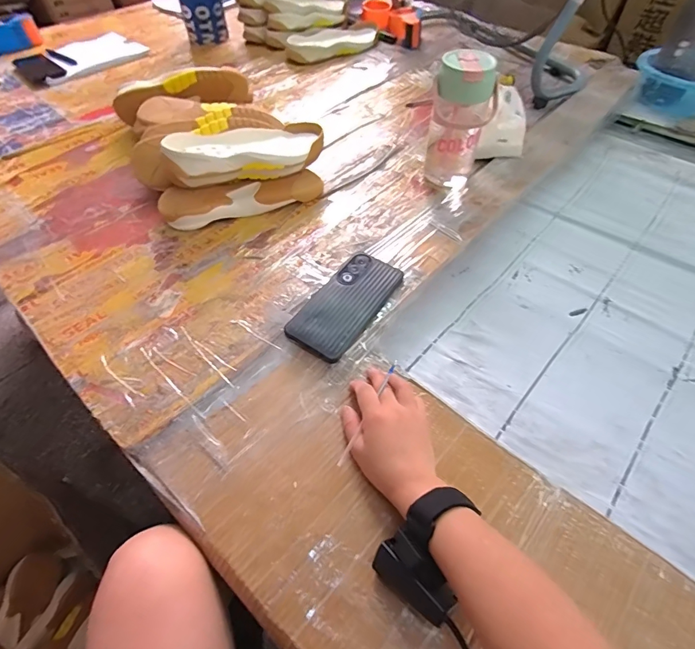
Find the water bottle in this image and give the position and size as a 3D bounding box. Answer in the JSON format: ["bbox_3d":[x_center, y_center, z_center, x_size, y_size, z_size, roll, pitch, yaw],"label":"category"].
[{"bbox_3d":[0.172,-0.307,0.635,0.087,0.172,0.068,13,52,8],"label":"water bottle"}]

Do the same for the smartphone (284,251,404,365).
[{"bbox_3d":[0.000,-0.028,0.524,0.077,0.014,0.164,31,59,16],"label":"smartphone"}]

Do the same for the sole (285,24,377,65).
[{"bbox_3d":[-0.028,-0.724,1.063,0.267,0.033,0.107,-31,58,-24],"label":"sole"}]

